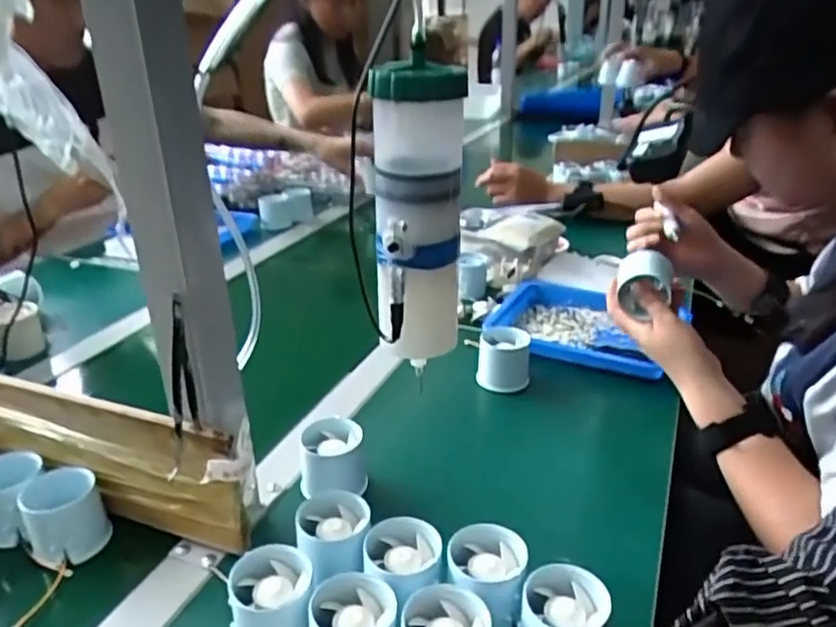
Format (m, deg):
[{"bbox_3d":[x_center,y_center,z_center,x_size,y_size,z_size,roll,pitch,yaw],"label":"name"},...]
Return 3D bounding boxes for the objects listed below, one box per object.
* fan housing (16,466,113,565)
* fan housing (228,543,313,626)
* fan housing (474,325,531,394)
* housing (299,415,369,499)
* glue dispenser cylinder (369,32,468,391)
[{"bbox_3d":[-0.267,0.152,0.502,0.055,0.050,0.056,-17,29,-30],"label":"fan housing"},{"bbox_3d":[-0.092,0.185,0.422,0.050,0.048,0.051,-7,26,-12],"label":"fan housing"},{"bbox_3d":[0.092,0.052,0.704,0.053,0.057,0.055,4,26,12],"label":"fan housing"},{"bbox_3d":[-0.071,0.123,0.556,0.051,0.051,0.052,-2,25,-1],"label":"housing"},{"bbox_3d":[0.000,-0.062,0.416,0.059,0.176,0.054,-1,25,1],"label":"glue dispenser cylinder"}]

